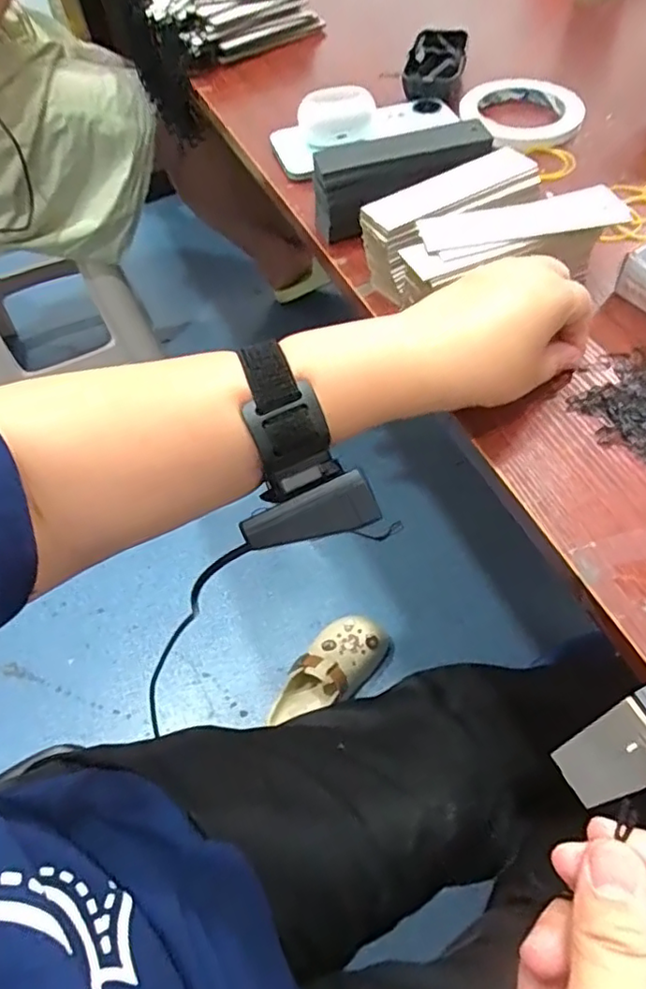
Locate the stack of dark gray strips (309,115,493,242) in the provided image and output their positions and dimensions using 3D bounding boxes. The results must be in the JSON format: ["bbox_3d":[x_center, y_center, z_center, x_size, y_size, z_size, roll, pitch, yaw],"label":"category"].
[{"bbox_3d":[0.058,-0.223,0.440,0.130,0.054,0.044,-14,56,-5],"label":"stack of dark gray strips"}]

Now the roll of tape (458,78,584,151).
[{"bbox_3d":[0.172,-0.332,0.526,0.098,0.016,0.095,-2,56,3],"label":"roll of tape"}]

